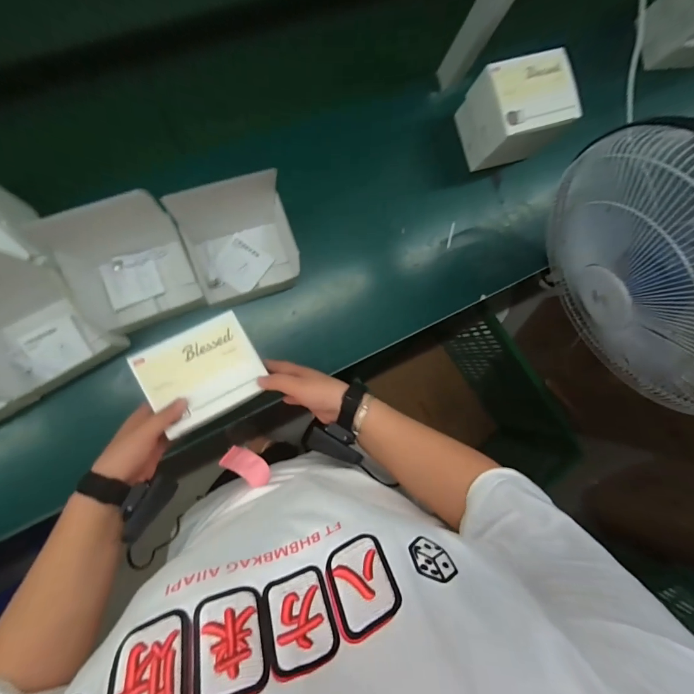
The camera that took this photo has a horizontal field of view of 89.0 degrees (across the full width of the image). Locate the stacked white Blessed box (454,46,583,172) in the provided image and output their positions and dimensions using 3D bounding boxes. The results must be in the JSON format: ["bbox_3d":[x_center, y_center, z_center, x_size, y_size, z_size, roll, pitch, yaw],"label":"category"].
[{"bbox_3d":[0.297,-0.414,0.635,0.139,0.137,0.117,-21,90,-8],"label":"stacked white Blessed box"}]

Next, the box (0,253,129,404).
[{"bbox_3d":[-0.429,-0.019,0.462,0.162,0.178,0.126,-33,92,-8],"label":"box"}]

